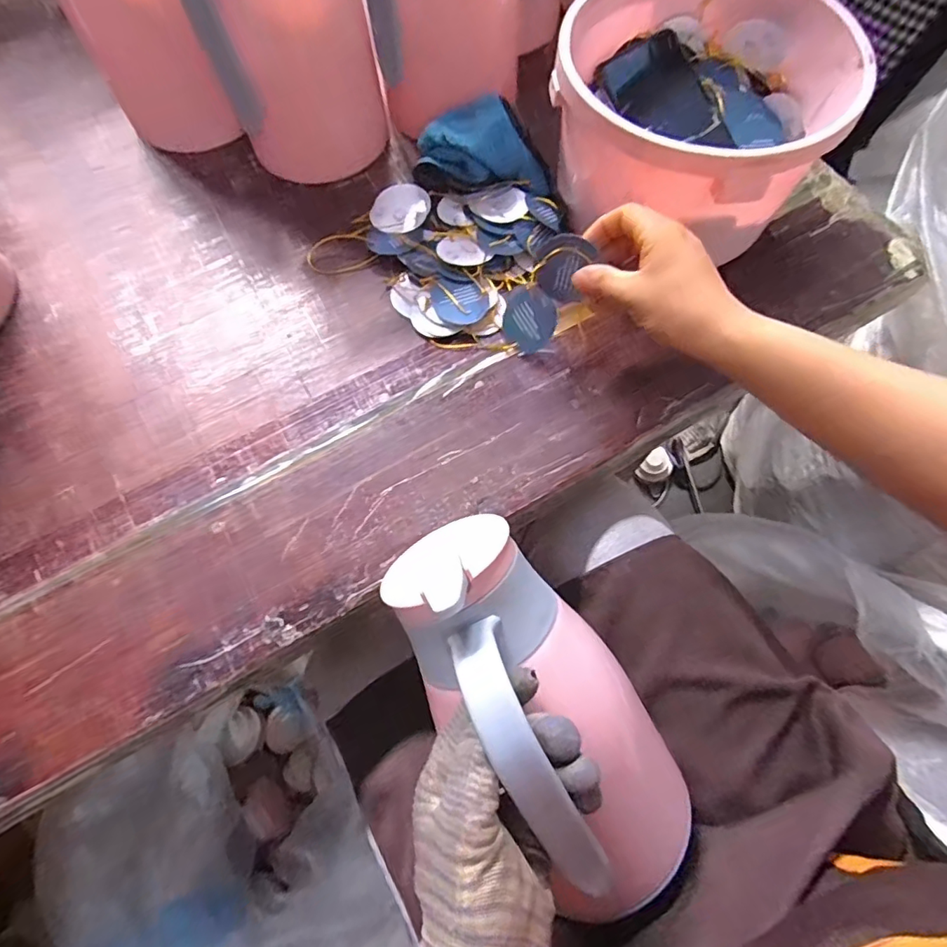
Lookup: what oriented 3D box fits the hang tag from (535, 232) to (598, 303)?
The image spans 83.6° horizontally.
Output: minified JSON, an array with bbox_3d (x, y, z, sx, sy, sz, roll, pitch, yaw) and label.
[{"bbox_3d":[0.068,-0.157,0.405,0.042,0.050,0.005,26,46,11],"label":"hang tag"}]

